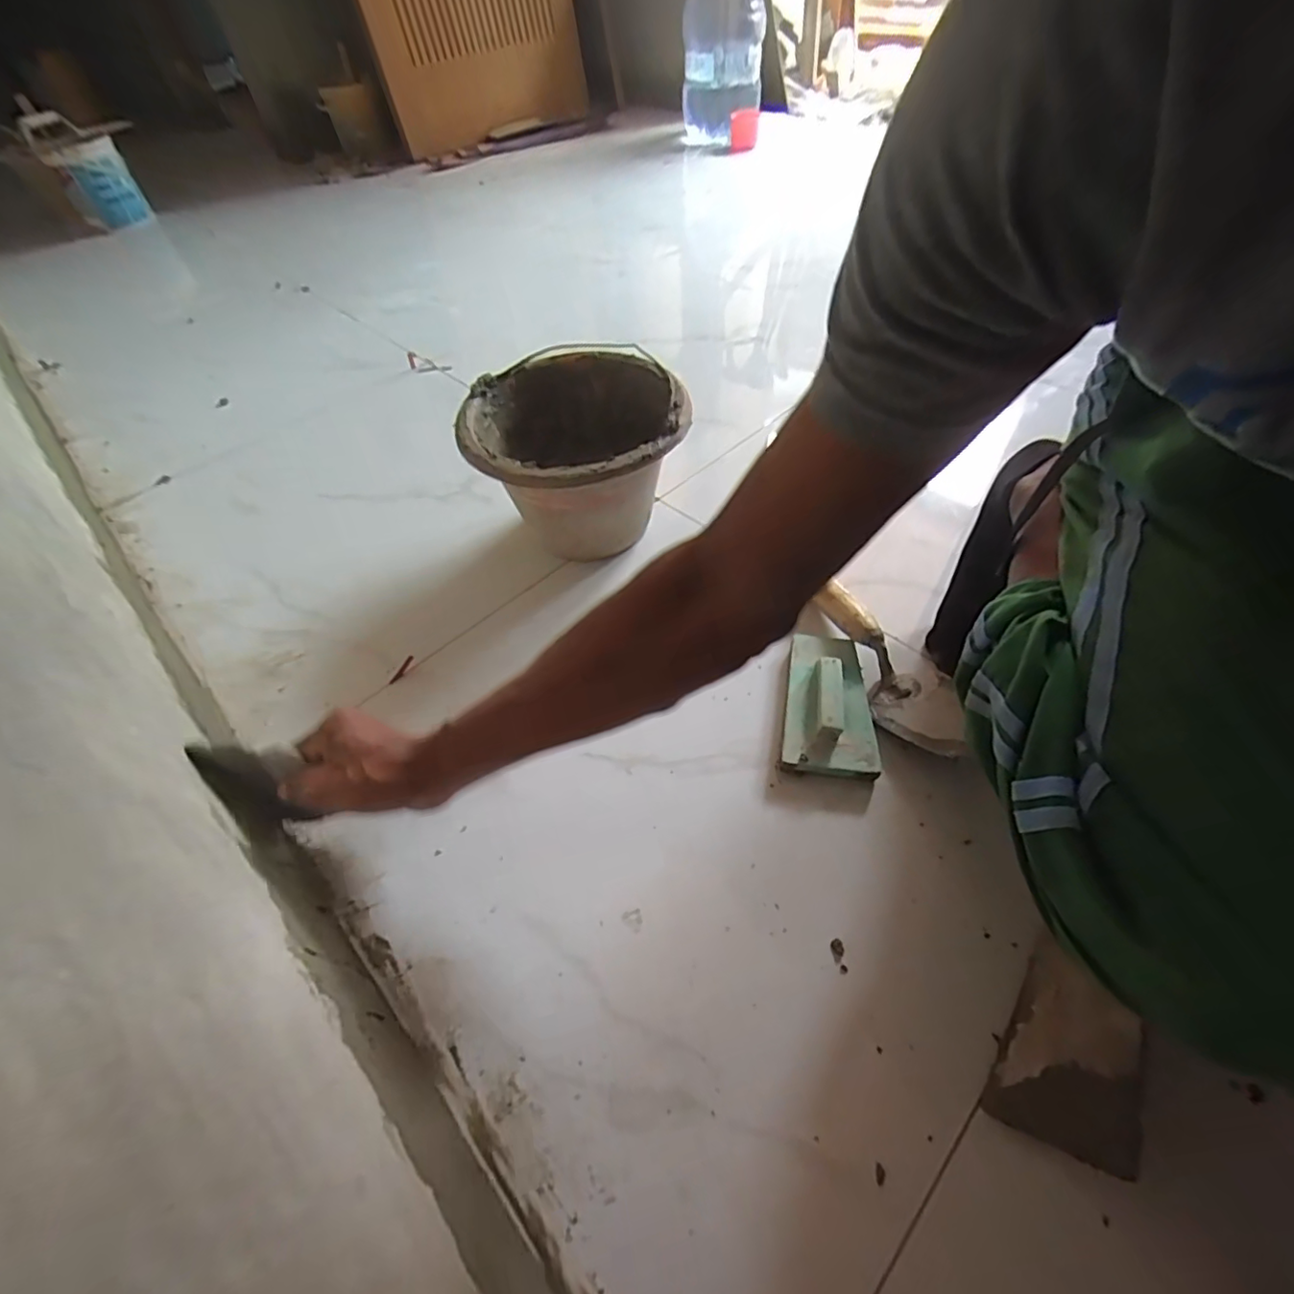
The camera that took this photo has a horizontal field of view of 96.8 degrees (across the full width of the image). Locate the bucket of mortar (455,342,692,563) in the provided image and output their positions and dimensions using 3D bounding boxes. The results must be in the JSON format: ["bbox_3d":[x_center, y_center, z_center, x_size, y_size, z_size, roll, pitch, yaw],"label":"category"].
[{"bbox_3d":[-0.077,-0.212,0.681,0.229,0.166,0.241,-2,52,3],"label":"bucket of mortar"}]

